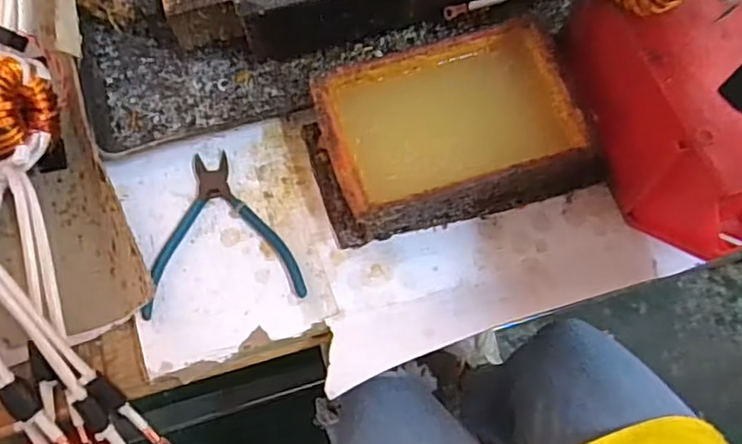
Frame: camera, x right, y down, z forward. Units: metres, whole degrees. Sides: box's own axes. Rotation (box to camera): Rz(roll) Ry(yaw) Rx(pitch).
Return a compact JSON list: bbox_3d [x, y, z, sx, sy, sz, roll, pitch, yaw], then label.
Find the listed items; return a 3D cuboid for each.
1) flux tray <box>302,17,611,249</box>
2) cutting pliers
[{"bbox_3d":[0.063,-0.072,0.505,0.222,0.067,0.141,-19,71,-7],"label":"flux tray"},{"bbox_3d":[-0.123,0.004,0.513,0.126,0.010,0.135,-7,70,-2],"label":"cutting pliers"}]

